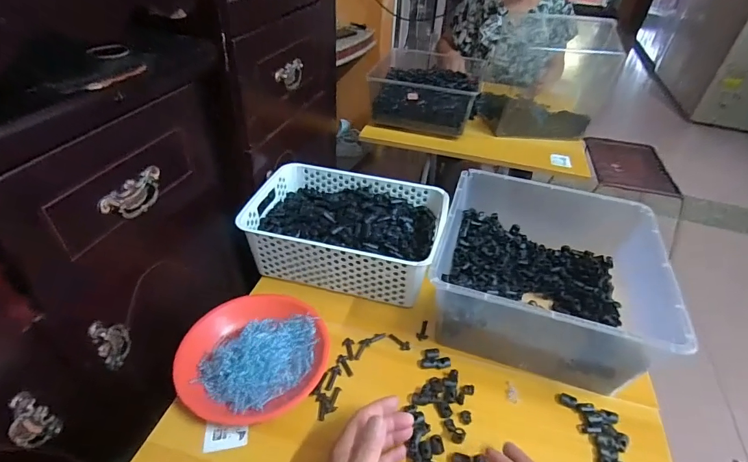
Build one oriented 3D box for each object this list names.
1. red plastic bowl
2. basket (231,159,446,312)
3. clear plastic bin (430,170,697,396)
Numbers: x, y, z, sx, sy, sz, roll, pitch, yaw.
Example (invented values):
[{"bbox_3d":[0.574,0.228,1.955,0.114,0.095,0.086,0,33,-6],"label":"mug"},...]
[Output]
[{"bbox_3d":[-0.160,0.165,0.543,0.192,0.042,0.163,0,39,-5],"label":"red plastic bowl"},{"bbox_3d":[-0.050,-0.002,0.701,0.291,0.108,0.206,12,40,9],"label":"basket"},{"bbox_3d":[0.248,0.070,0.609,0.288,0.141,0.273,15,40,14],"label":"clear plastic bin"}]

